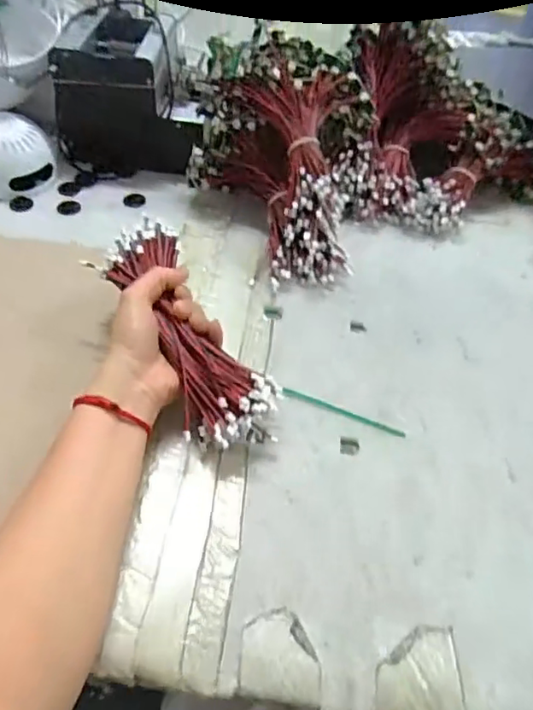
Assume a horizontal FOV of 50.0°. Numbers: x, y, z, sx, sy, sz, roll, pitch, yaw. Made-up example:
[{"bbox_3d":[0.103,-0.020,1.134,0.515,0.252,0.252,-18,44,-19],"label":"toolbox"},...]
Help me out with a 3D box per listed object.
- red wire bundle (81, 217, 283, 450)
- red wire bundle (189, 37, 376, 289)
[{"bbox_3d":[-0.068,-0.018,0.483,0.082,0.059,0.210,-24,73,-22],"label":"red wire bundle"},{"bbox_3d":[0.013,-0.214,0.626,0.184,0.163,0.240,9,50,1],"label":"red wire bundle"}]

